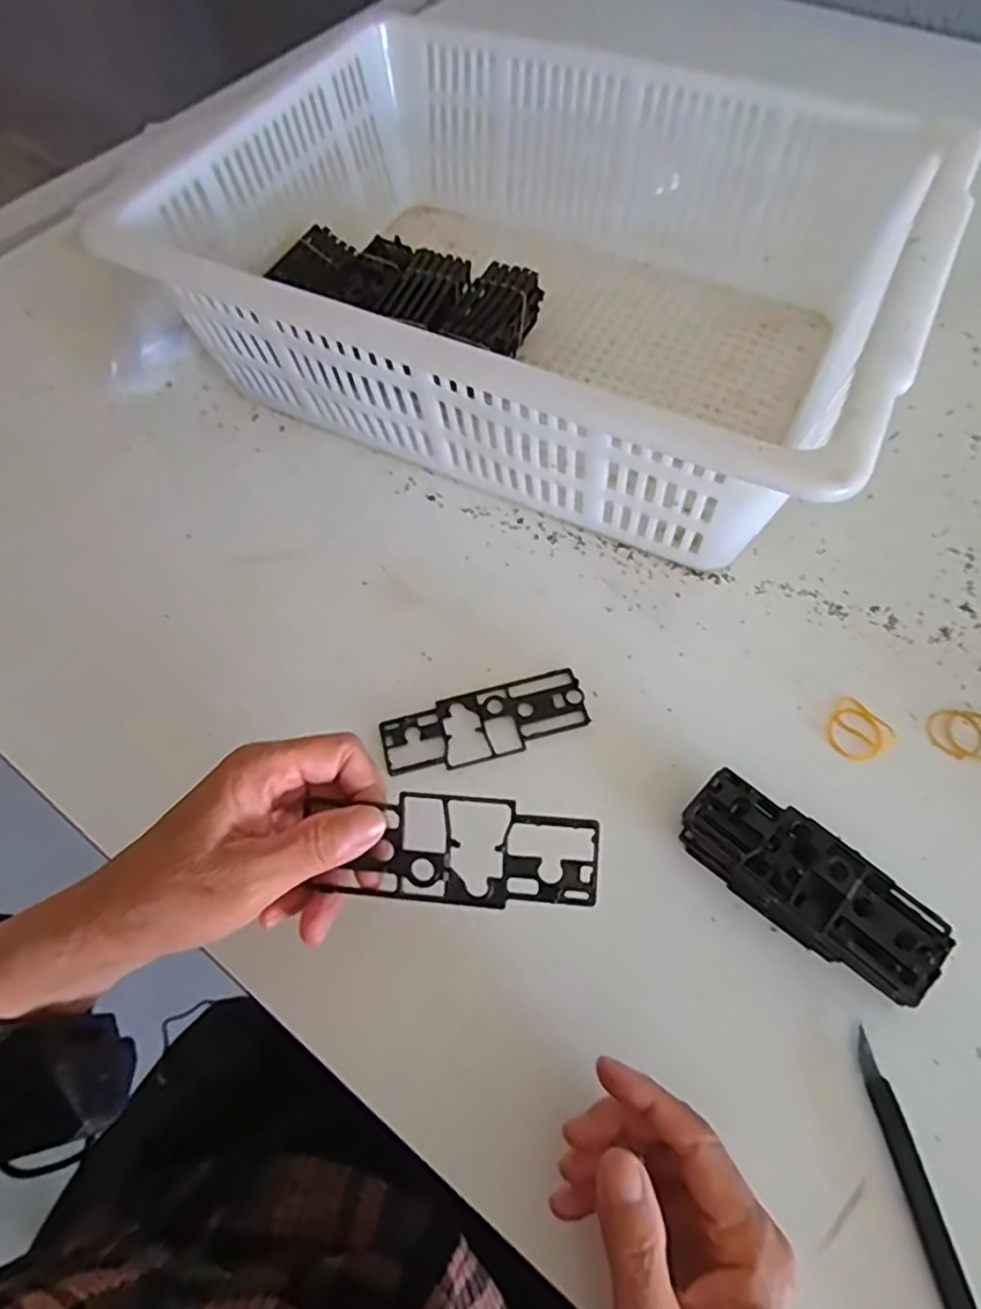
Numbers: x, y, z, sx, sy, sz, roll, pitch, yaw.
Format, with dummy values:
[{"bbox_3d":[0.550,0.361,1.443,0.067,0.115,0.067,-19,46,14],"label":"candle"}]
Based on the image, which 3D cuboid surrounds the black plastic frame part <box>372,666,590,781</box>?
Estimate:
[{"bbox_3d":[-0.003,0.041,0.405,0.120,0.004,0.043,-14,63,-6],"label":"black plastic frame part"}]

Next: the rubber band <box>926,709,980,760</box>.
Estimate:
[{"bbox_3d":[0.272,0.044,0.393,0.041,0.004,0.030,-4,60,-1],"label":"rubber band"}]

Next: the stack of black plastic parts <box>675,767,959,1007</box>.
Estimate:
[{"bbox_3d":[0.156,0.115,0.343,0.125,0.039,0.047,34,67,19],"label":"stack of black plastic parts"}]

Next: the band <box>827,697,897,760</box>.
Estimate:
[{"bbox_3d":[0.211,0.045,0.396,0.034,0.008,0.031,-1,60,1],"label":"band"}]

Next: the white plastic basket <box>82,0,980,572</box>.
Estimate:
[{"bbox_3d":[0.039,-0.278,0.501,0.476,0.132,0.349,25,64,15],"label":"white plastic basket"}]

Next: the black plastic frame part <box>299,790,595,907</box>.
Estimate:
[{"bbox_3d":[-0.013,0.078,0.276,0.112,0.005,0.042,0,92,9],"label":"black plastic frame part"}]

